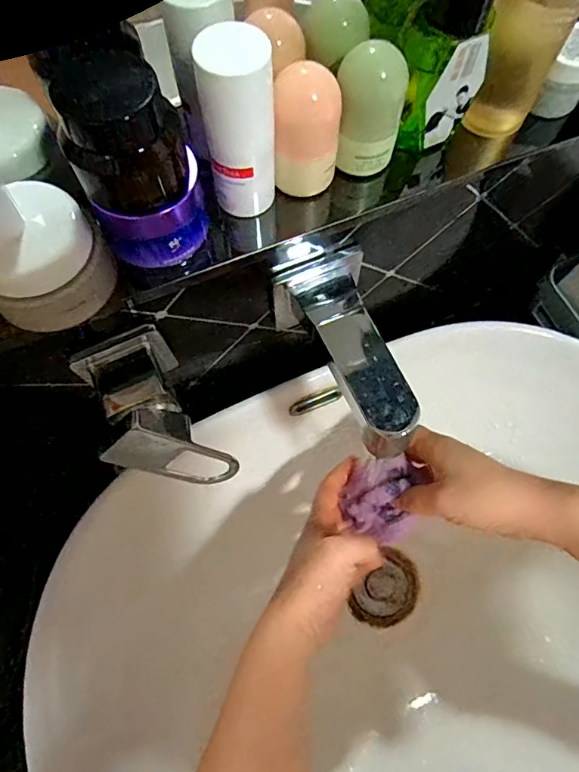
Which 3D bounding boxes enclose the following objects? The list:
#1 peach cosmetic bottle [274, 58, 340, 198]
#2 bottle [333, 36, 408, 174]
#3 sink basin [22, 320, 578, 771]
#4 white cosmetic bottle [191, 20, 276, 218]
[{"bbox_3d":[0.009,-0.133,0.261,0.033,0.061,0.028,1,69,-1],"label":"peach cosmetic bottle"},{"bbox_3d":[0.042,-0.149,0.265,0.035,0.054,0.033,10,70,3],"label":"bottle"},{"bbox_3d":[0.087,0.172,0.448,0.575,0.136,0.374,-28,72,-11],"label":"sink basin"},{"bbox_3d":[-0.024,-0.124,0.243,0.033,0.090,0.026,-1,69,-1],"label":"white cosmetic bottle"}]

